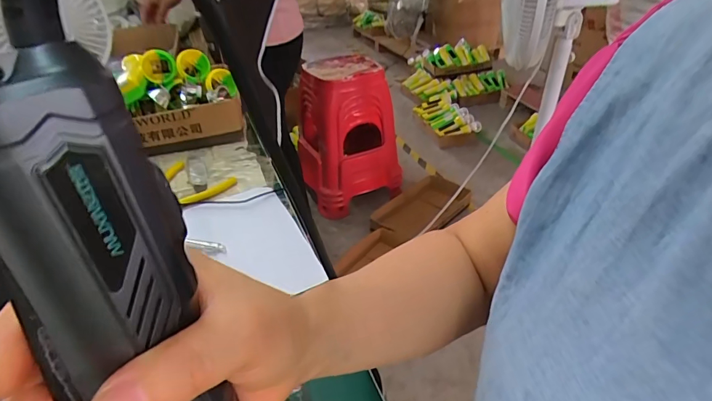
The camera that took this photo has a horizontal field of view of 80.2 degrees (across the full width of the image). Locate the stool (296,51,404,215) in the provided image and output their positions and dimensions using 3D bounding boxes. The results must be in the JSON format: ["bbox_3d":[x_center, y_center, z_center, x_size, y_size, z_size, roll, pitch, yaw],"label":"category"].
[{"bbox_3d":[-0.038,-0.291,1.819,0.416,0.532,0.353,-14,37,-16],"label":"stool"}]

